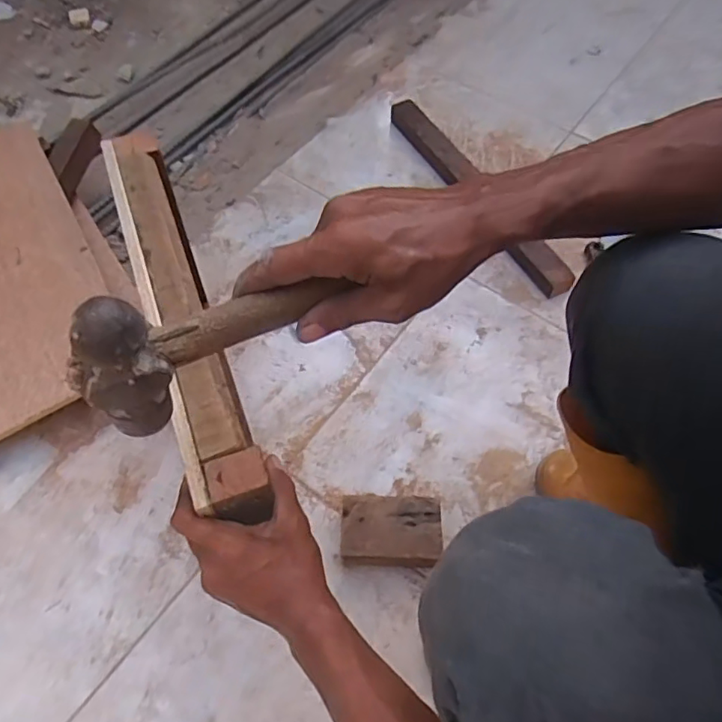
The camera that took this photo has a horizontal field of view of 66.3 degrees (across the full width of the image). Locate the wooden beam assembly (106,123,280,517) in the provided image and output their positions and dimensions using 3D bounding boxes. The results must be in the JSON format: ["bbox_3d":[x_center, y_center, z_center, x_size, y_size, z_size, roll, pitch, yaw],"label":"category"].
[{"bbox_3d":[-0.161,-0.056,0.478,0.054,0.034,0.398,-19,63,-11],"label":"wooden beam assembly"}]

